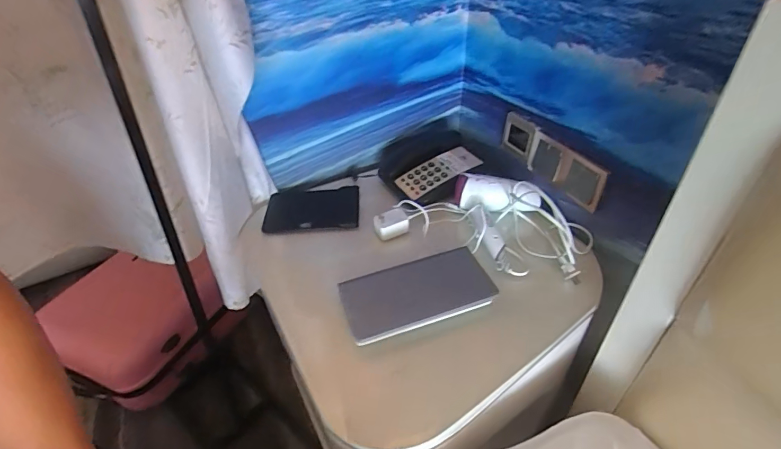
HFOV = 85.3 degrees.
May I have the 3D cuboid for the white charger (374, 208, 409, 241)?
[{"bbox_3d":[0.001,-0.001,0.831,0.069,0.042,0.042,-10,41,-8],"label":"white charger"}]

